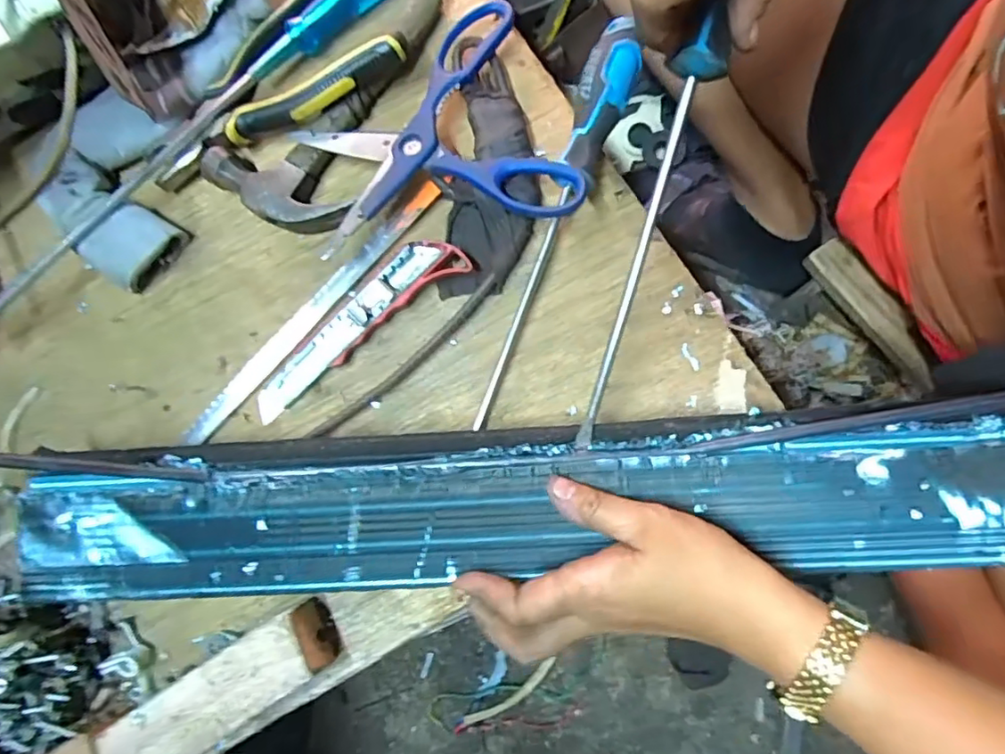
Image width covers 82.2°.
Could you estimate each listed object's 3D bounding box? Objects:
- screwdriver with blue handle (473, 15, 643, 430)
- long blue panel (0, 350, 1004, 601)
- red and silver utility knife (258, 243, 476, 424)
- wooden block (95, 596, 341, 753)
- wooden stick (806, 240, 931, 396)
[{"bbox_3d":[0.032,-0.097,0.362,0.031,0.026,0.265,21,93,5],"label":"screwdriver with blue handle"},{"bbox_3d":[0.007,0.062,0.311,0.557,0.030,0.102,-5,78,3],"label":"long blue panel"},{"bbox_3d":[-0.095,-0.035,0.361,0.158,0.013,0.039,-41,78,-1],"label":"red and silver utility knife"},{"bbox_3d":[-0.156,0.175,0.321,0.126,0.035,0.042,-34,78,0],"label":"wooden block"},{"bbox_3d":[0.328,-0.056,0.509,0.033,0.030,0.149,-35,78,0],"label":"wooden stick"}]

